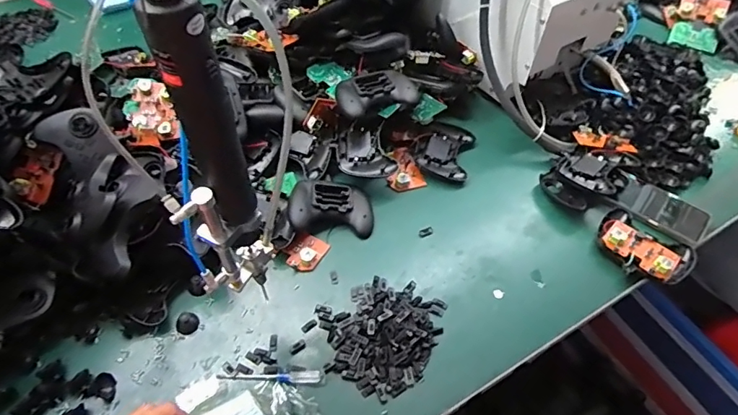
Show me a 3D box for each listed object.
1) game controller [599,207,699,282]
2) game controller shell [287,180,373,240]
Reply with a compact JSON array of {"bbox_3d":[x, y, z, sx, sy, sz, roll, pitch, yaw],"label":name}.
[{"bbox_3d":[0.378,0.057,0.648,0.123,0.023,0.099,31,56,20],"label":"game controller"},{"bbox_3d":[-0.052,-0.002,0.666,0.113,0.038,0.084,-2,51,-5],"label":"game controller shell"}]

